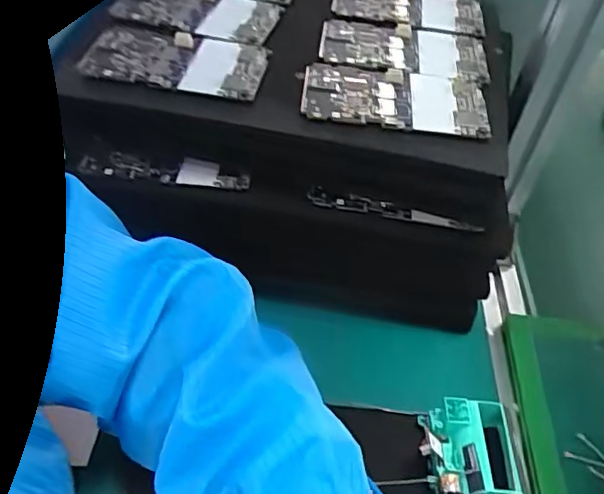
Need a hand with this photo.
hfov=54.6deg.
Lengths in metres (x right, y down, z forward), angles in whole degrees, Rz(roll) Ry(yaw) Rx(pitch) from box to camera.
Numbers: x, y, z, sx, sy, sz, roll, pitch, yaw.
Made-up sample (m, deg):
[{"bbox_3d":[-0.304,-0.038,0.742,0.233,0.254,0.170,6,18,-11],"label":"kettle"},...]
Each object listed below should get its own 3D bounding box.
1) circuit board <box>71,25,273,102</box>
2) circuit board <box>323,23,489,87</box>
[{"bbox_3d":[-0.090,-0.133,0.417,0.124,0.010,0.058,11,47,6],"label":"circuit board"},{"bbox_3d":[0.080,-0.155,0.460,0.127,0.012,0.065,7,46,-1],"label":"circuit board"}]

